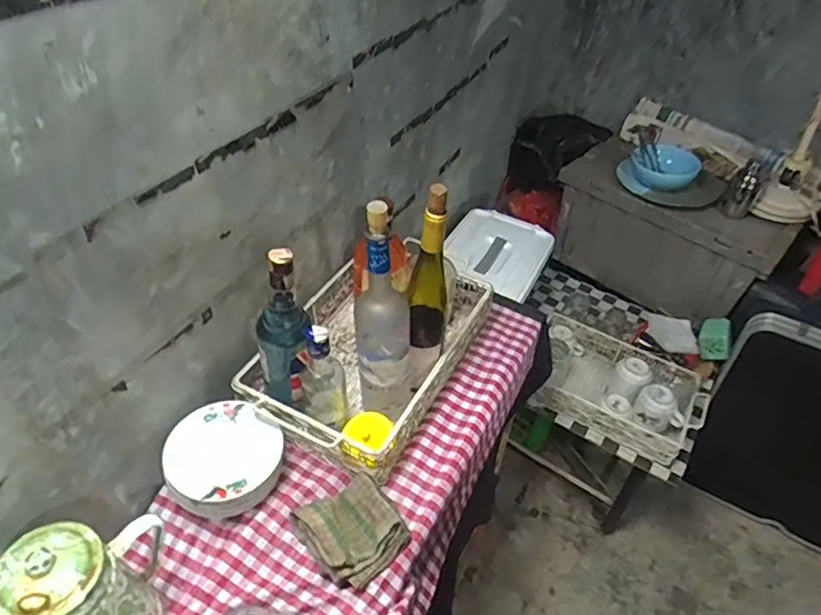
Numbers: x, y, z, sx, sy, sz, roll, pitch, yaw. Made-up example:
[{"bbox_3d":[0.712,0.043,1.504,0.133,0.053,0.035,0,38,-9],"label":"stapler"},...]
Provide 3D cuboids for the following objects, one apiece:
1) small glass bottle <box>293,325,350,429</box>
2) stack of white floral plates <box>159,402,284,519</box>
[{"bbox_3d":[-0.123,0.099,0.780,0.073,0.184,0.058,-4,43,-10],"label":"small glass bottle"},{"bbox_3d":[-0.253,0.211,0.772,0.150,0.071,0.141,26,46,21],"label":"stack of white floral plates"}]

